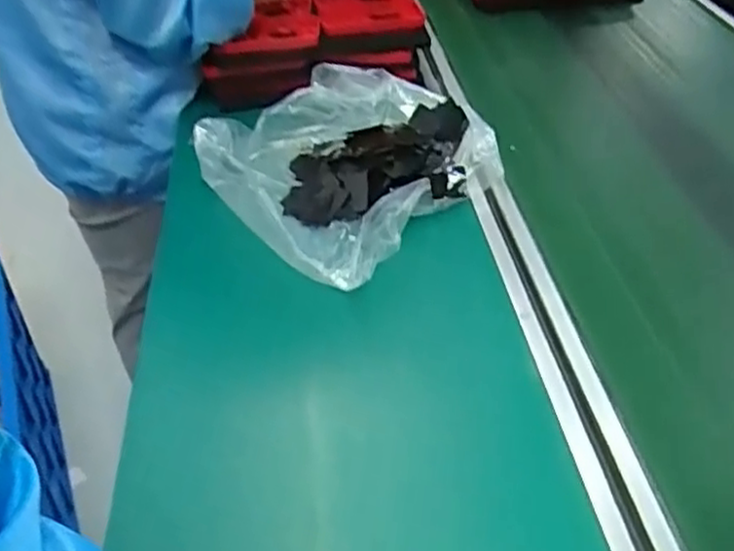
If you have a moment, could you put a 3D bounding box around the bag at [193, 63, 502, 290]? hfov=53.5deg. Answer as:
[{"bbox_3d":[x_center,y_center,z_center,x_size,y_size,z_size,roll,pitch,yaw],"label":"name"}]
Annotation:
[{"bbox_3d":[-0.014,-0.117,0.719,0.245,0.046,0.265,29,51,28],"label":"bag"}]

